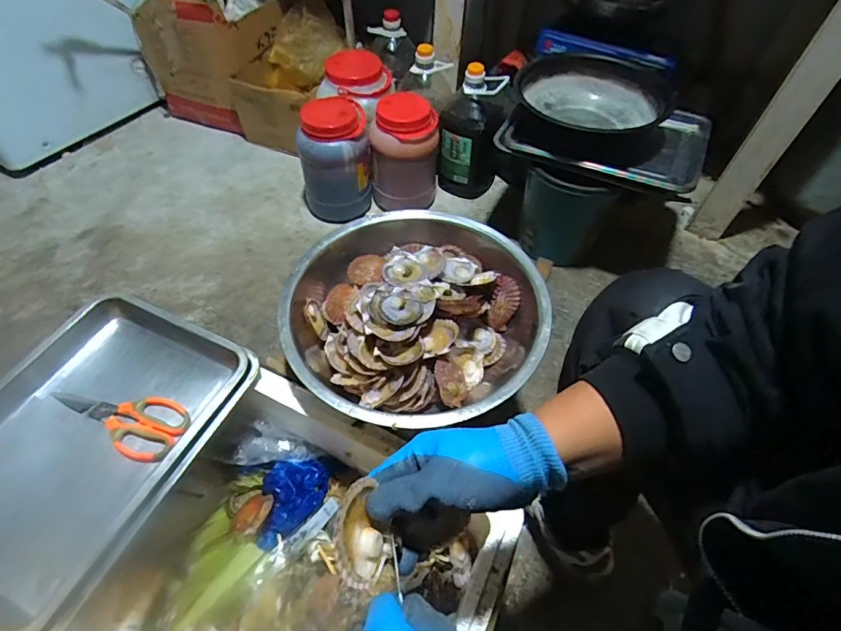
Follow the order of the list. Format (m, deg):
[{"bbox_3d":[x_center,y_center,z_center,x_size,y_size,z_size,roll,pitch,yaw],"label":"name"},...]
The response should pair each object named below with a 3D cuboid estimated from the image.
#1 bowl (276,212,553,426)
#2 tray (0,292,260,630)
[{"bbox_3d":[-0.008,0.005,0.691,0.365,0.100,0.360,1,53,-1],"label":"bowl"},{"bbox_3d":[-0.446,0.153,0.604,0.319,0.042,0.380,22,55,14],"label":"tray"}]

